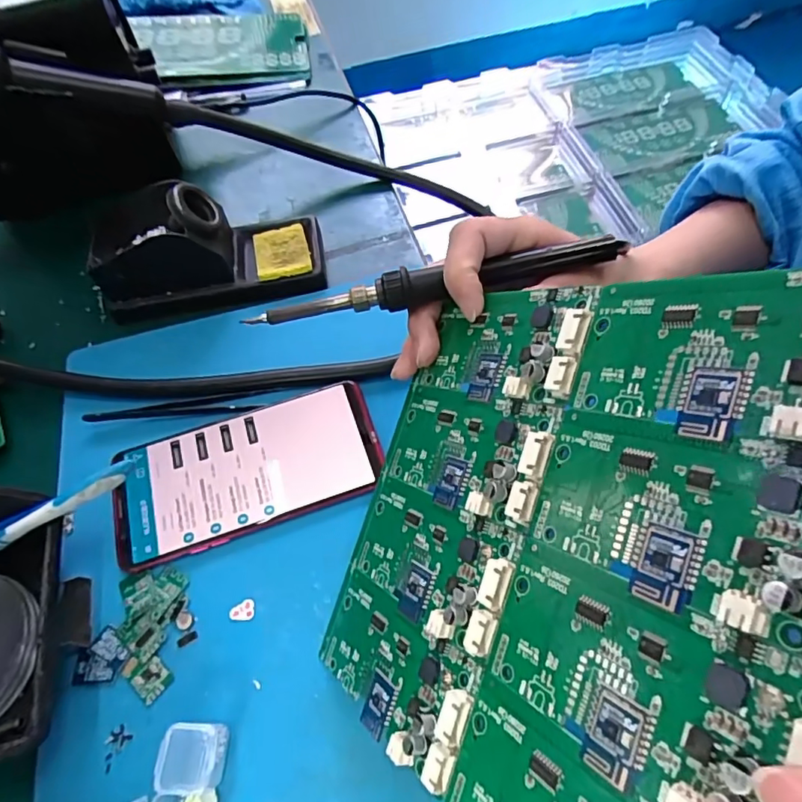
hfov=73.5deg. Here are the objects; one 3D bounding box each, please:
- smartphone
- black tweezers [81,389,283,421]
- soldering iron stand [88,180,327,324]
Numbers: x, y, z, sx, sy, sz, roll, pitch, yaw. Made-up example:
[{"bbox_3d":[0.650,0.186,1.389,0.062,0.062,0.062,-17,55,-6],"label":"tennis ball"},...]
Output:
[{"bbox_3d":[-0.090,0.039,0.316,0.150,0.008,0.078,-18,59,-7],"label":"smartphone"},{"bbox_3d":[-0.138,0.005,0.338,0.117,0.007,0.013,-7,59,-1],"label":"black tweezers"},{"bbox_3d":[-0.141,-0.115,0.378,0.163,0.070,0.077,-8,59,-1],"label":"soldering iron stand"}]

